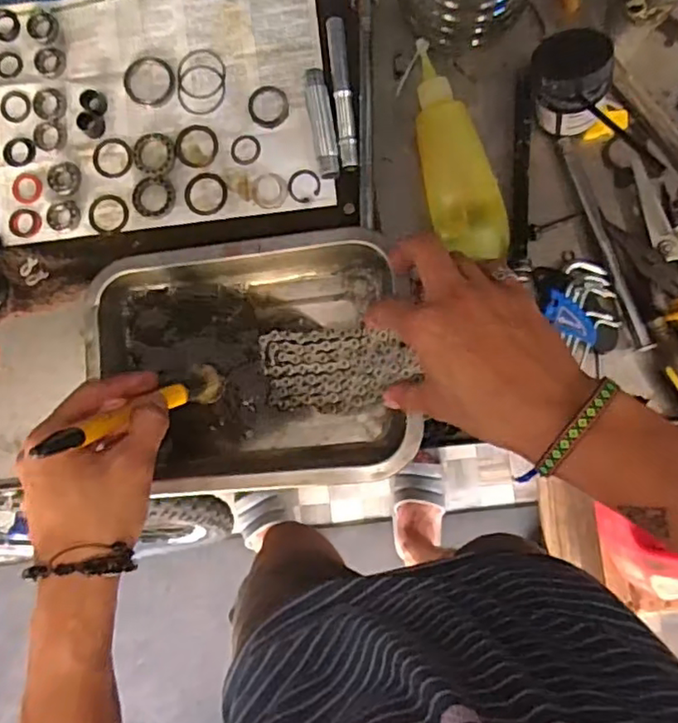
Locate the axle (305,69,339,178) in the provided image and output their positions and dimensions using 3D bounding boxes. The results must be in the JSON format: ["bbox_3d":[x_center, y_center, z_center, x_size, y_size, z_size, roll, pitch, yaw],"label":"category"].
[{"bbox_3d":[-0.014,-0.196,0.505,0.016,0.010,0.088,-11,86,5],"label":"axle"}]

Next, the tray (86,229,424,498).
[{"bbox_3d":[-0.071,0.002,0.484,0.240,0.054,0.188,-7,87,5],"label":"tray"}]

